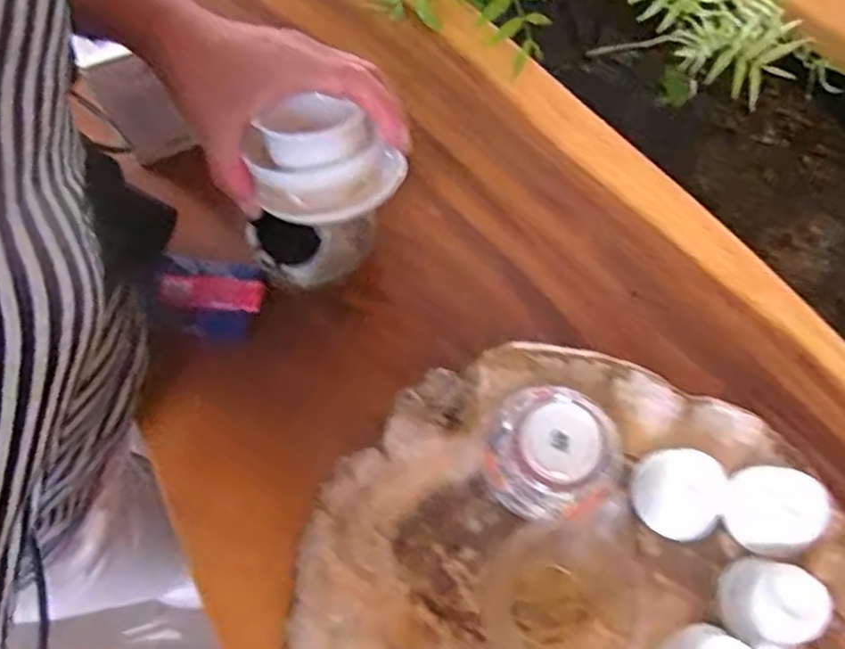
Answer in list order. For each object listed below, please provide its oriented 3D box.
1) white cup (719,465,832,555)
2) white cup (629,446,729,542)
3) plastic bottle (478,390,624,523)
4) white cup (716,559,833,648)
[{"bbox_3d":[0.201,0.106,0.414,0.042,0.049,0.047,-30,67,-10],"label":"white cup"},{"bbox_3d":[0.151,0.100,0.423,0.050,0.043,0.043,21,68,13],"label":"white cup"},{"bbox_3d":[0.075,0.080,0.431,0.075,0.047,0.075,-1,65,3],"label":"plastic bottle"},{"bbox_3d":[0.192,0.156,0.395,0.042,0.051,0.042,-1,65,3],"label":"white cup"}]

